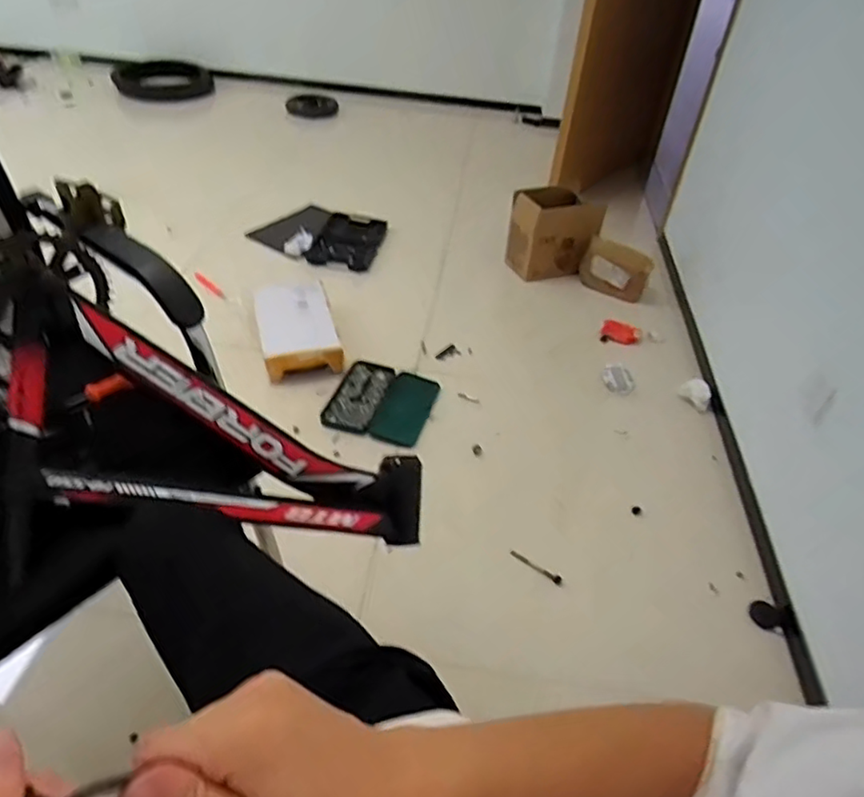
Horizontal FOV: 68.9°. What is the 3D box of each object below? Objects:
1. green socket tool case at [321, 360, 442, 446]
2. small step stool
[{"bbox_3d":[-0.129,0.012,1.602,0.254,0.041,0.270,16,42,11],"label":"green socket tool case"},{"bbox_3d":[-0.370,-0.200,1.723,0.203,0.091,0.341,-9,44,-16],"label":"small step stool"}]

